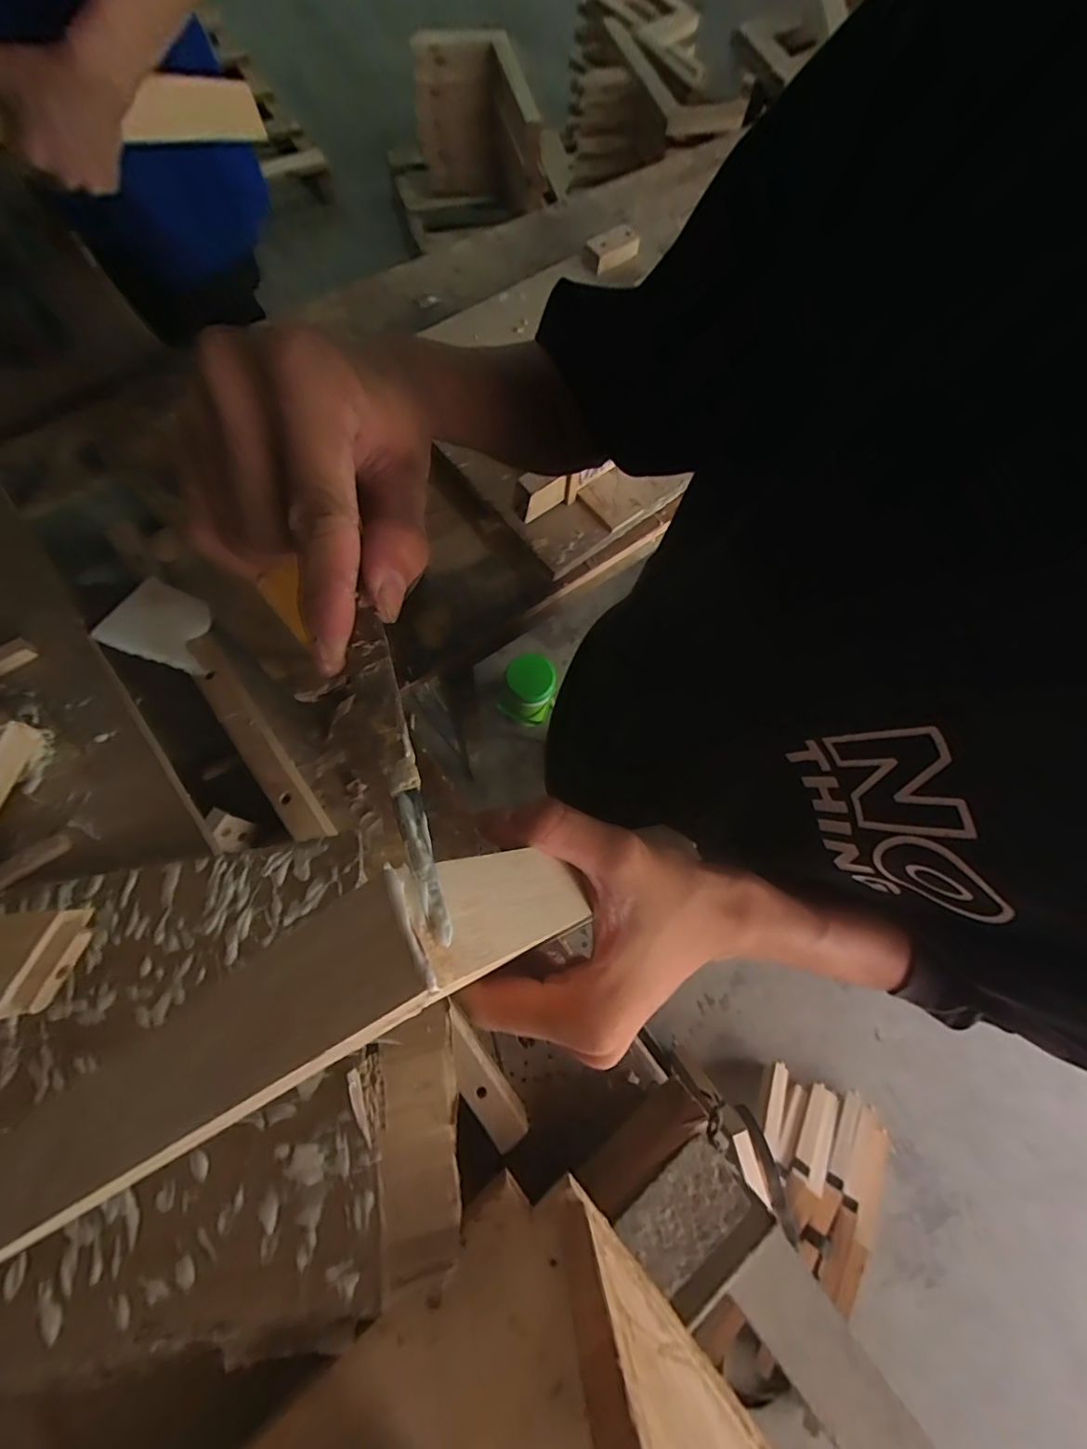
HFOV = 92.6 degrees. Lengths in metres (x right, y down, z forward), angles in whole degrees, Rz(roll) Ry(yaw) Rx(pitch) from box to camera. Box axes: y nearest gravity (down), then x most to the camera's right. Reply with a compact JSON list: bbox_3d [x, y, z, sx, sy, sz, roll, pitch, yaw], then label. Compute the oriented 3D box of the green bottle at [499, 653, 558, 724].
[{"bbox_3d":[-0.034,-0.082,1.294,0.123,0.172,0.125,10,73,-2],"label":"green bottle"}]

